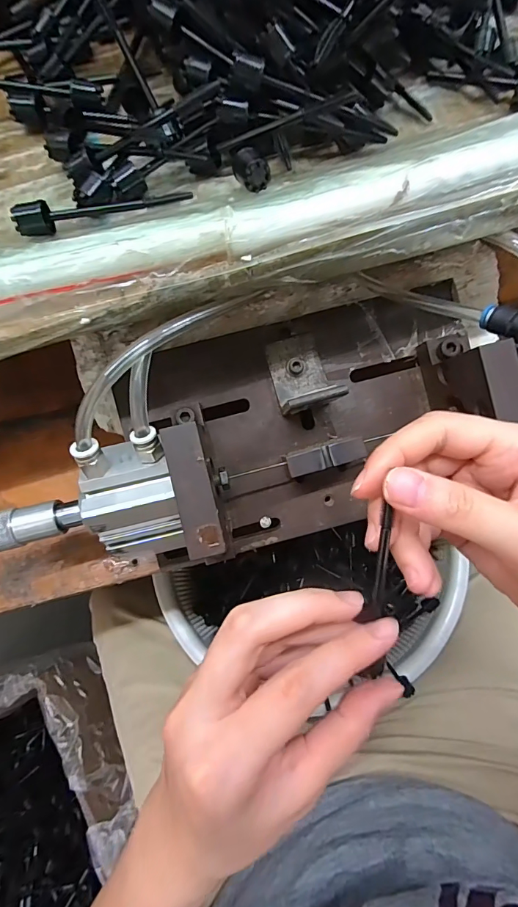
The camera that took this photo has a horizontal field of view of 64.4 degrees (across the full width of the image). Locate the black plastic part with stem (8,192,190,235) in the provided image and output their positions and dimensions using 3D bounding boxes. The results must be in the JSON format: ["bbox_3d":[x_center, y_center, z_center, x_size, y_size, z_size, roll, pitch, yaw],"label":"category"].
[{"bbox_3d":[-0.078,-0.125,0.207,0.087,0.013,0.012,-13,73,-2],"label":"black plastic part with stem"}]

